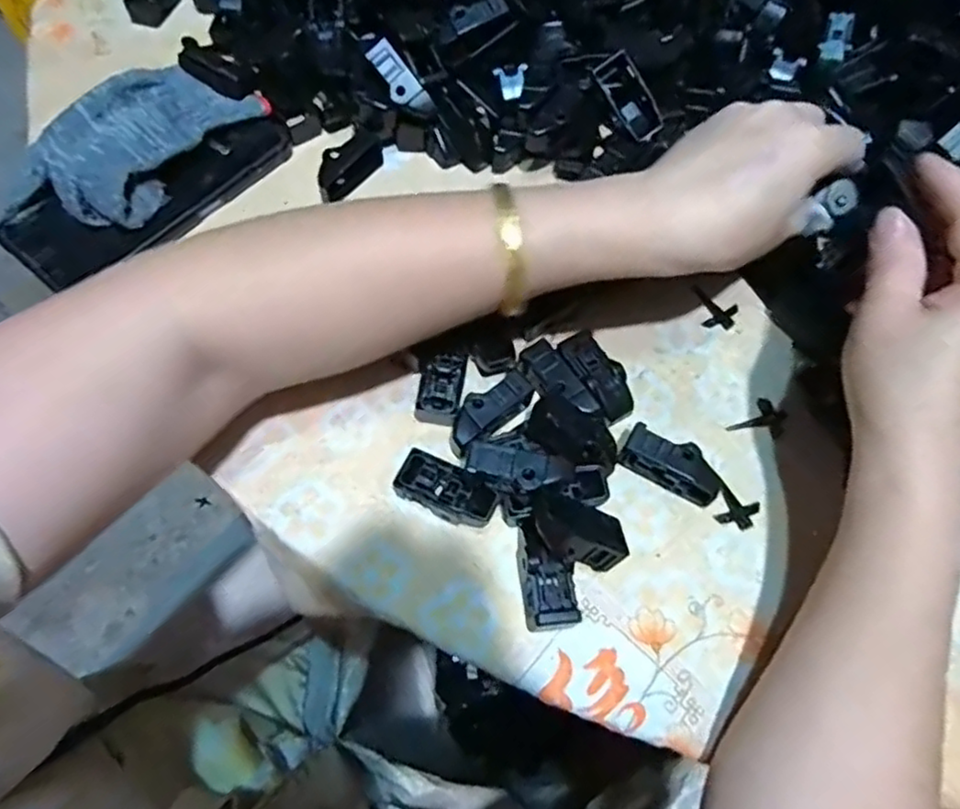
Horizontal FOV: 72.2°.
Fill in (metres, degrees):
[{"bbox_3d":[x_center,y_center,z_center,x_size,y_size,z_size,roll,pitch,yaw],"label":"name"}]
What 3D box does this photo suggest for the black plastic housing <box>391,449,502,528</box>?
[{"bbox_3d":[-0.015,0.042,0.316,0.047,0.018,0.022,22,66,10],"label":"black plastic housing"}]

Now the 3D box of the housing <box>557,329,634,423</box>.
[{"bbox_3d":[0.061,-0.015,0.344,0.023,0.014,0.048,-32,69,-15],"label":"housing"}]

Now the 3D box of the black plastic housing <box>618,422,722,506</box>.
[{"bbox_3d":[0.094,0.029,0.321,0.048,0.017,0.019,29,67,13],"label":"black plastic housing"}]

